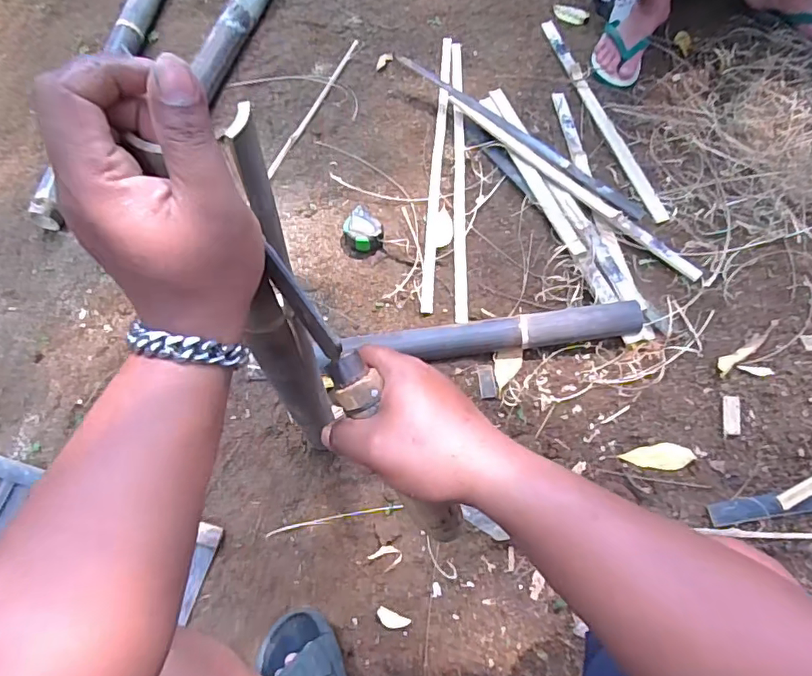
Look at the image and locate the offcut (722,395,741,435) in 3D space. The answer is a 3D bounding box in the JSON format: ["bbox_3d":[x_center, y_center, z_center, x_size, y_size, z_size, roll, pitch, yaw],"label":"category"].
[{"bbox_3d":[0.491,0.116,0.794,0.023,0.006,0.059,-4,70,33],"label":"offcut"}]

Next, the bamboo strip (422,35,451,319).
[{"bbox_3d":[0.065,-0.360,1.053,0.028,0.016,0.690,3,66,5],"label":"bamboo strip"}]

